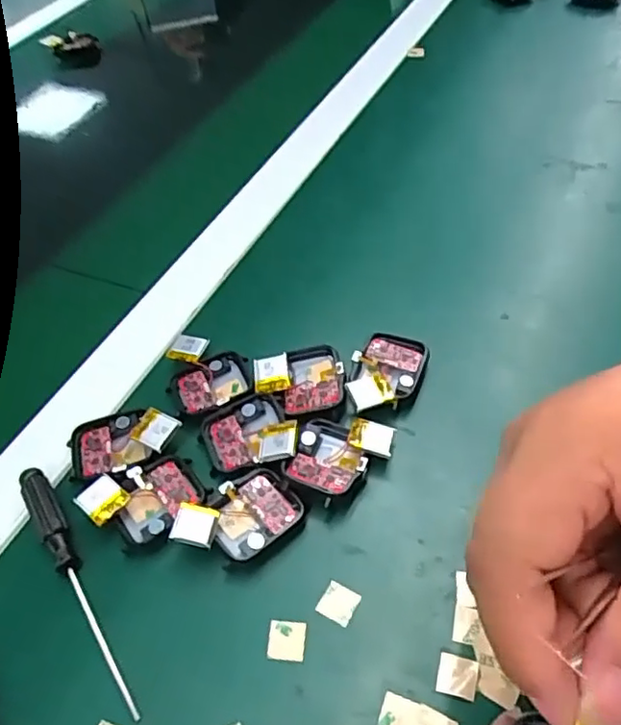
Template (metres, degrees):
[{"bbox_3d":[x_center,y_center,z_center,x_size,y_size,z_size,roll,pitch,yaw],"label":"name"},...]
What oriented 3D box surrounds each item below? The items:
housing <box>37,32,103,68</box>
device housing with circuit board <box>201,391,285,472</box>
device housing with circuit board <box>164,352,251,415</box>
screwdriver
[{"bbox_3d":[-0.265,-0.351,0.698,0.064,0.037,0.019,-2,50,4],"label":"housing"},{"bbox_3d":[-0.034,0.036,0.325,0.042,0.009,0.038,-21,51,-12],"label":"device housing with circuit board"},{"bbox_3d":[-0.054,0.012,0.347,0.043,0.007,0.038,-24,52,-15],"label":"device housing with circuit board"},{"bbox_3d":[-0.107,0.098,0.284,0.012,0.011,0.131,-30,54,-19],"label":"screwdriver"}]

